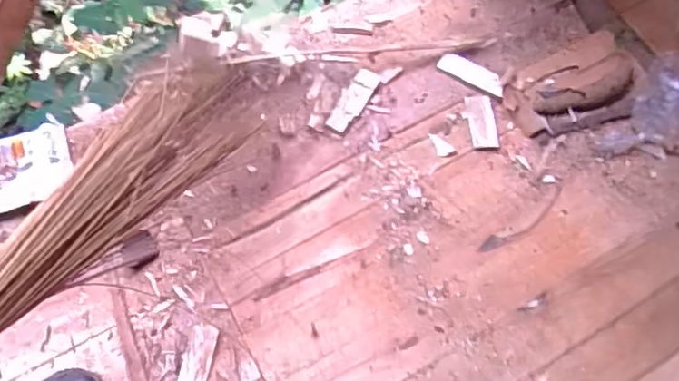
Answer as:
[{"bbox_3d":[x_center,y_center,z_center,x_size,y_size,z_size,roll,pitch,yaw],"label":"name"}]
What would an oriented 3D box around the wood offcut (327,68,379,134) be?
[{"bbox_3d":[0.024,-0.162,1.097,0.042,0.010,0.137,28,68,9],"label":"wood offcut"}]

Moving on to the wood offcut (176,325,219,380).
[{"bbox_3d":[-0.209,0.251,0.901,0.044,0.007,0.100,16,67,3],"label":"wood offcut"}]

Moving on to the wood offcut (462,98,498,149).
[{"bbox_3d":[0.250,-0.123,1.087,0.052,0.007,0.106,-1,67,-4],"label":"wood offcut"}]

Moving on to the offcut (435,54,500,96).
[{"bbox_3d":[0.247,-0.218,1.137,0.128,0.011,0.042,29,68,9],"label":"offcut"}]

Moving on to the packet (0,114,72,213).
[{"bbox_3d":[-0.521,-0.034,0.991,0.168,0.032,0.128,-22,70,-12],"label":"packet"}]

